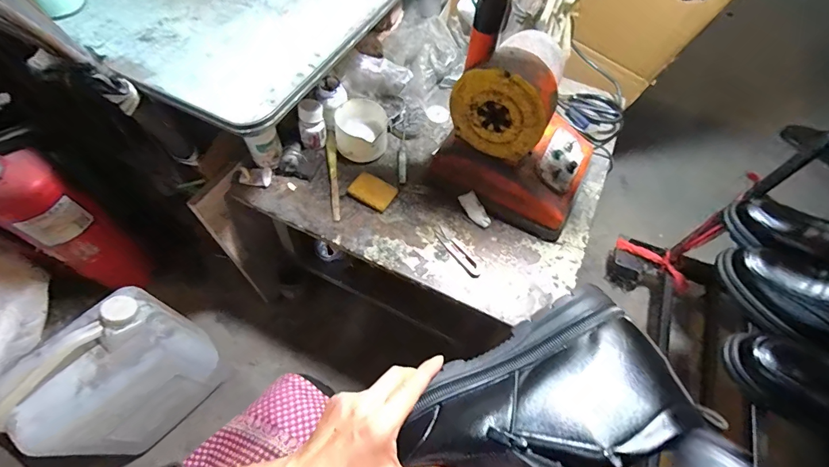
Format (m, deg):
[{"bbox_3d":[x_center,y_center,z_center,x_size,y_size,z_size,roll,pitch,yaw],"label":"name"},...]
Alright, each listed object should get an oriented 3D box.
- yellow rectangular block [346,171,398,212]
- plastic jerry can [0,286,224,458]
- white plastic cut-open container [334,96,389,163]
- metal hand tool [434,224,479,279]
[{"bbox_3d":[-0.069,-0.070,0.630,0.071,0.009,0.054,28,62,11],"label":"yellow rectangular block"},{"bbox_3d":[-0.486,0.251,0.666,0.130,0.310,0.231,34,64,14],"label":"plastic jerry can"},{"bbox_3d":[-0.091,-0.175,0.658,0.091,0.056,0.095,-2,61,-6],"label":"white plastic cut-open container"},{"bbox_3d":[0.066,0.029,0.592,0.020,0.005,0.099,-32,68,-20],"label":"metal hand tool"}]

